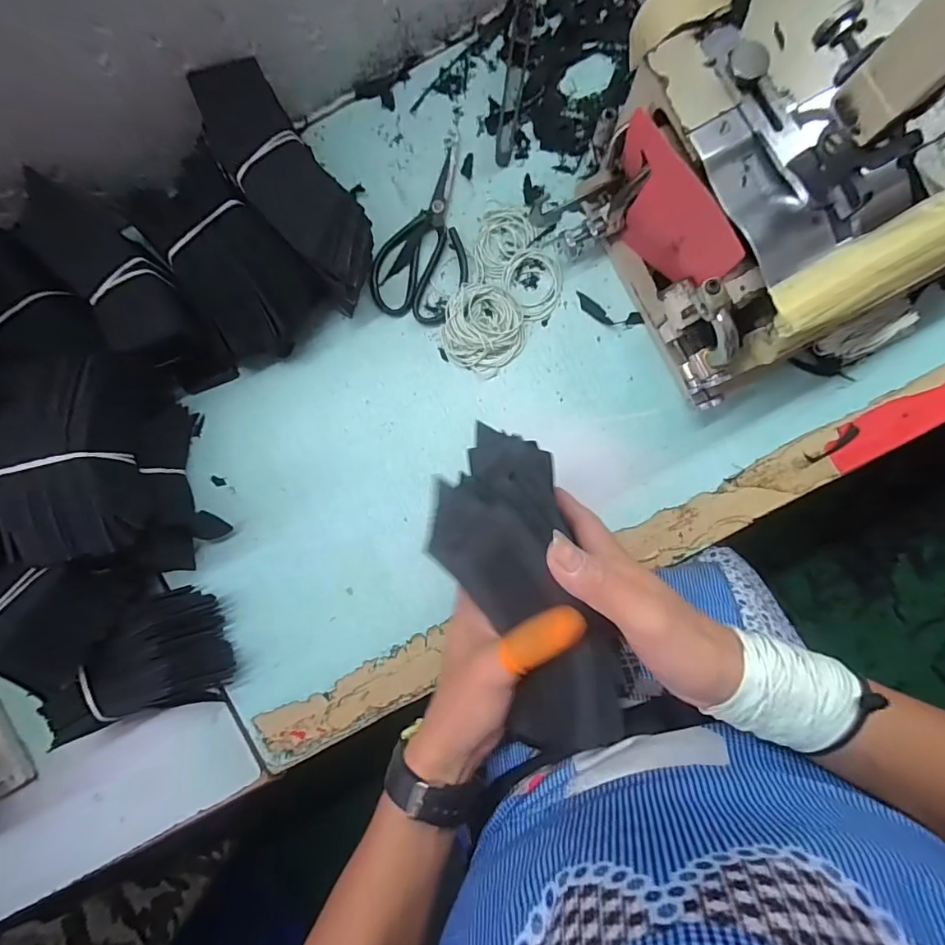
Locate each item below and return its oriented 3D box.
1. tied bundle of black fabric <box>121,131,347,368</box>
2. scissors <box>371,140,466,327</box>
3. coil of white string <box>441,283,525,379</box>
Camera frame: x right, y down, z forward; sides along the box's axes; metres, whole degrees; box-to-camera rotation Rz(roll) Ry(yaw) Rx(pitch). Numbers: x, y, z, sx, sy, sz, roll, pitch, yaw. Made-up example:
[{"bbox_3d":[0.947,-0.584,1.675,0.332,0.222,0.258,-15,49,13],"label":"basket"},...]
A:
[{"bbox_3d":[-0.217,-0.187,0.436,0.112,0.069,0.184,-44,90,3],"label":"tied bundle of black fabric"},{"bbox_3d":[-0.033,-0.220,0.460,0.083,0.009,0.161,31,92,1],"label":"scissors"},{"bbox_3d":[0.011,-0.137,0.455,0.076,0.022,0.078,0,92,2],"label":"coil of white string"}]

